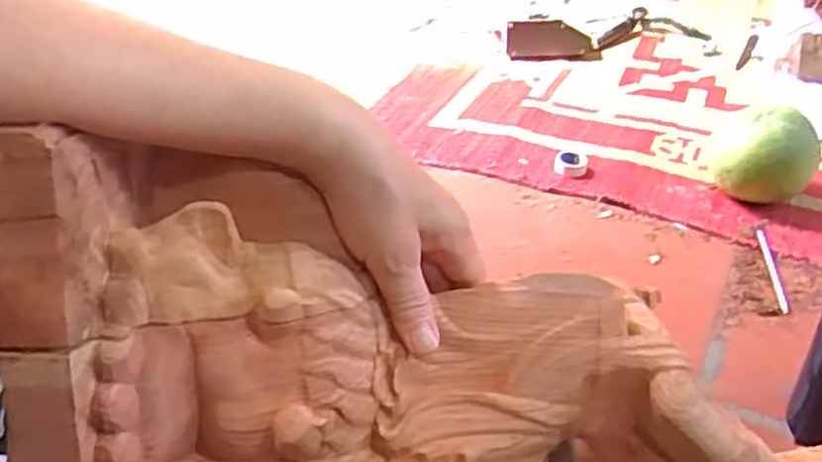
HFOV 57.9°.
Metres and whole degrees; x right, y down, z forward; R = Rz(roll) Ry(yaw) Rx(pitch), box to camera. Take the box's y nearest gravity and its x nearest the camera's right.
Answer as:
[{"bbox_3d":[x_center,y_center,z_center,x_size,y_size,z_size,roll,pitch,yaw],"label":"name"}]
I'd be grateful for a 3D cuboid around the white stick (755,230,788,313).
[{"bbox_3d":[0.439,0.047,0.904,0.014,0.011,0.150,5,37,7],"label":"white stick"}]

